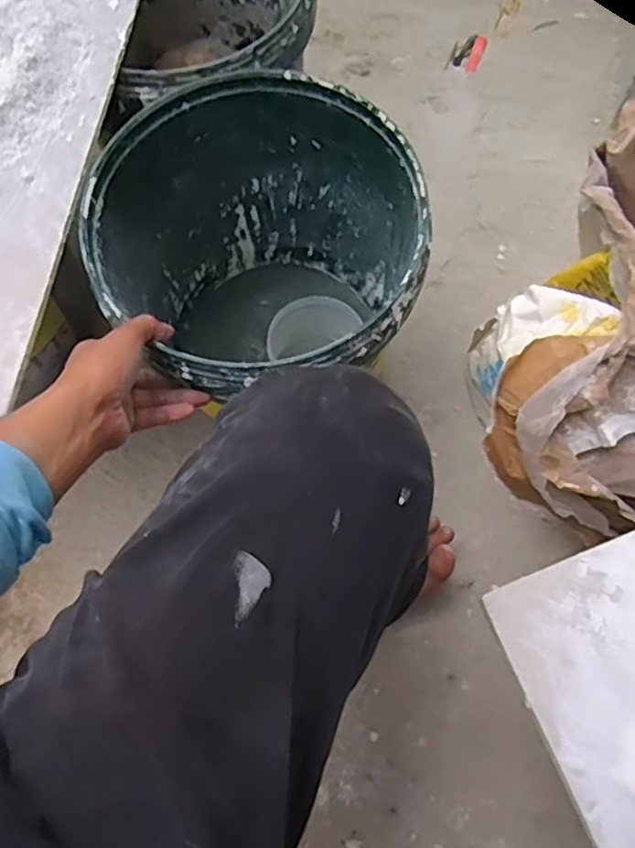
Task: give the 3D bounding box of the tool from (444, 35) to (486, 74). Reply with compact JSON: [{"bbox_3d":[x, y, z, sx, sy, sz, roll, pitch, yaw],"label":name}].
[{"bbox_3d":[0.252,-0.620,1.111,0.052,0.015,0.100,19,71,7],"label":"tool"}]

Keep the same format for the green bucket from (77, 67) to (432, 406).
[{"bbox_3d":[-0.051,-0.135,0.723,0.306,0.307,0.301,0,70,0],"label":"green bucket"}]

